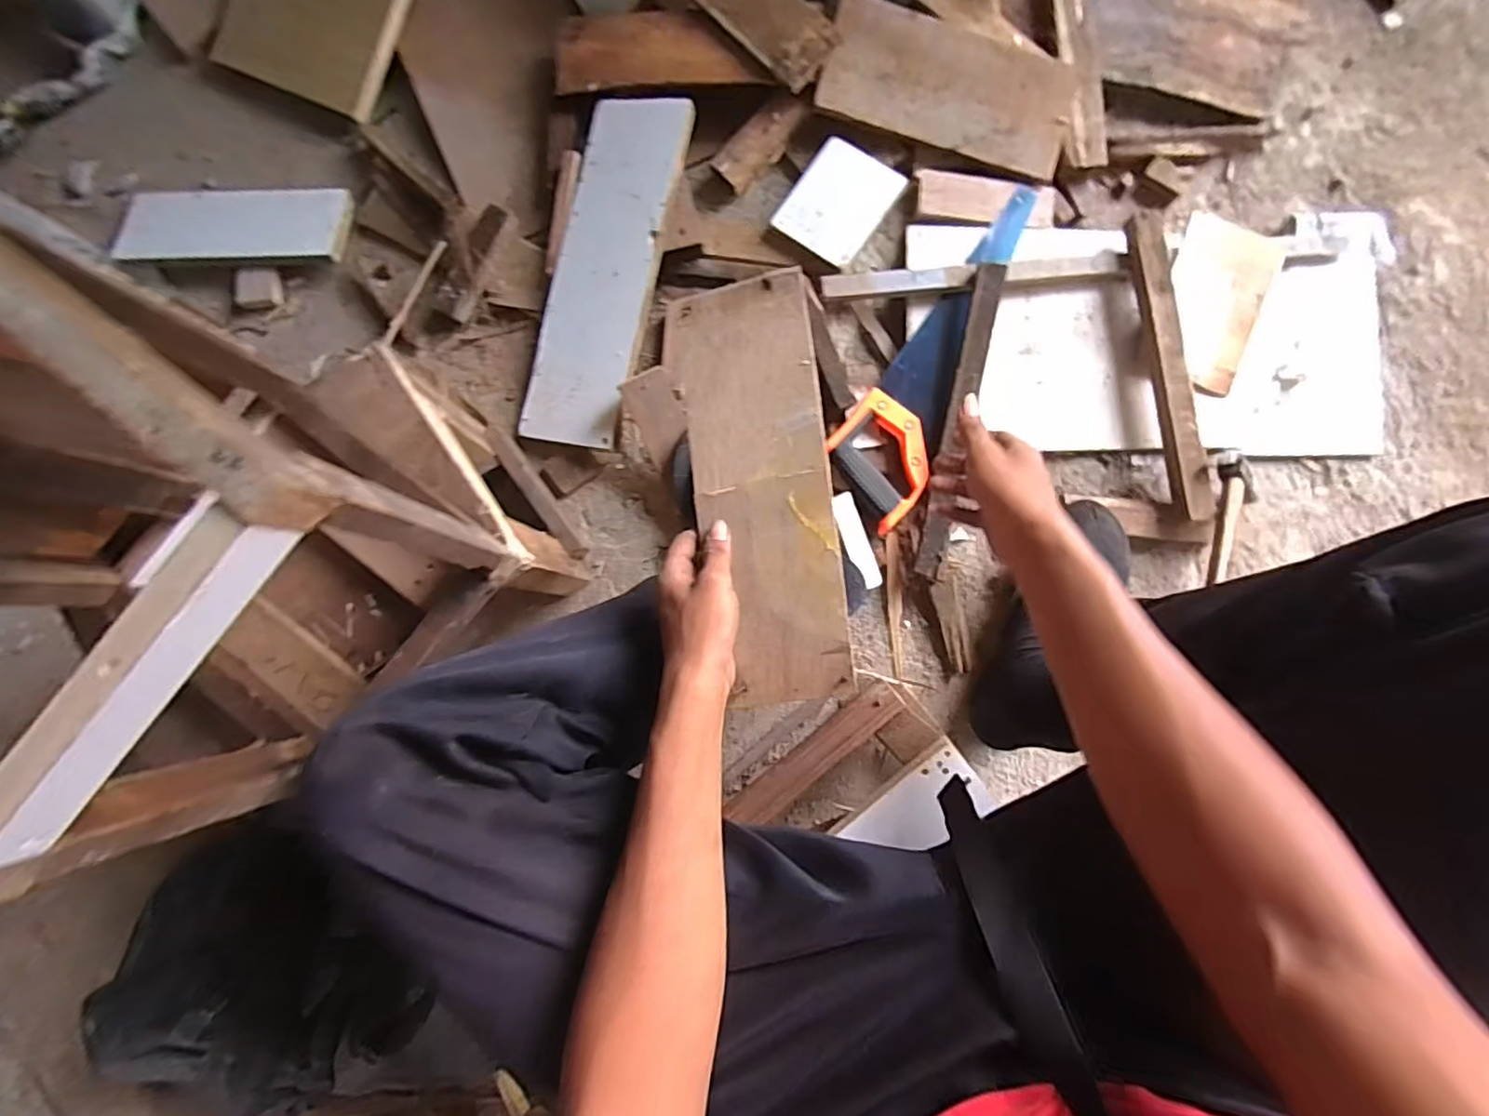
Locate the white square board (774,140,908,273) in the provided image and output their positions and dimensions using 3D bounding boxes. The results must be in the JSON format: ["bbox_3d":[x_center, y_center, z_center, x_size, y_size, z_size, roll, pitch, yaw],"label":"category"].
[{"bbox_3d":[0.108,-0.413,0.743,0.107,0.018,0.132,36,84,7],"label":"white square board"}]

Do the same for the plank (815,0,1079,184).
[{"bbox_3d":[0.239,-0.546,0.738,0.286,0.012,0.131,15,99,-3],"label":"plank"}]

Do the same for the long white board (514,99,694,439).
[{"bbox_3d":[-0.159,-0.330,0.729,0.128,0.013,0.403,10,87,15],"label":"long white board"}]

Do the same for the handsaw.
[{"bbox_3d":[0.247,-0.234,0.746,0.116,0.034,0.421,36,84,7],"label":"handsaw"}]

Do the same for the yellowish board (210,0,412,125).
[{"bbox_3d":[-0.548,-0.685,0.799,0.247,0.025,0.195,26,102,7],"label":"yellowish board"}]

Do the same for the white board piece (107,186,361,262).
[{"bbox_3d":[-0.622,-0.404,0.774,0.280,0.021,0.113,0,70,2],"label":"white board piece"}]

